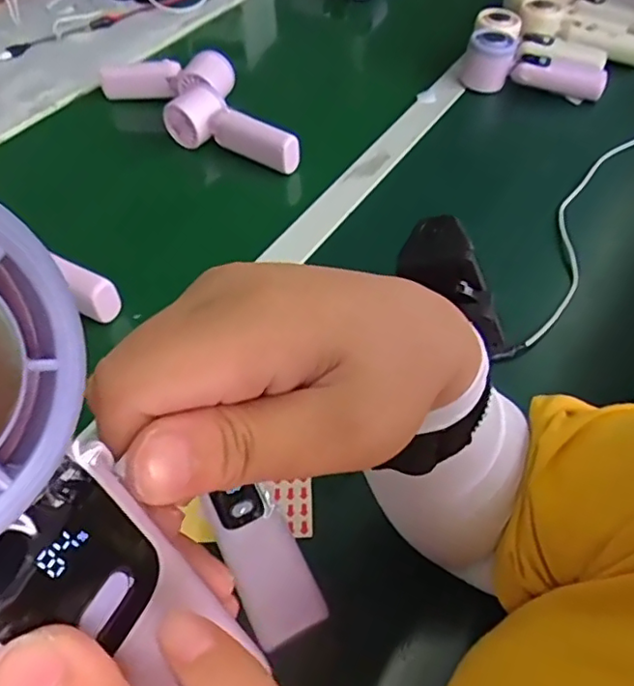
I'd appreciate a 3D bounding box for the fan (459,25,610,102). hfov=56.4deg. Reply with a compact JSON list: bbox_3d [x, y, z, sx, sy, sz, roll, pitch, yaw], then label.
[{"bbox_3d":[0.266,-0.340,0.719,0.168,0.052,0.057,19,54,18],"label":"fan"}]

